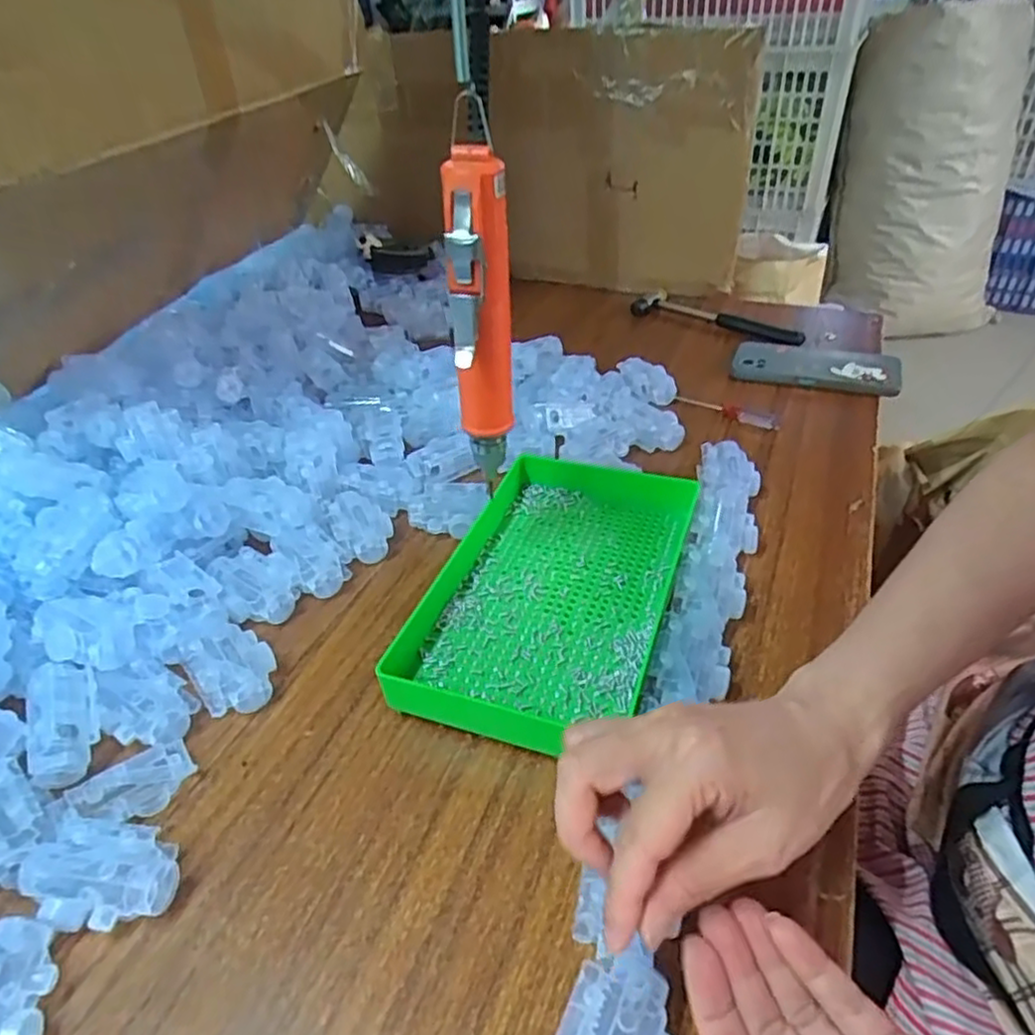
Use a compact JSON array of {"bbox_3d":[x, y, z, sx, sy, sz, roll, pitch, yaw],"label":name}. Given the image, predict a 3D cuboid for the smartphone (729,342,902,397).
[{"bbox_3d":[0.302,-0.154,0.722,0.158,0.012,0.082,7,47,17],"label":"smartphone"}]

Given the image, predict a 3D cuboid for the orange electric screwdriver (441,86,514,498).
[{"bbox_3d":[-0.020,-0.112,0.399,0.034,0.203,0.051,-4,37,-2],"label":"orange electric screwdriver"}]

